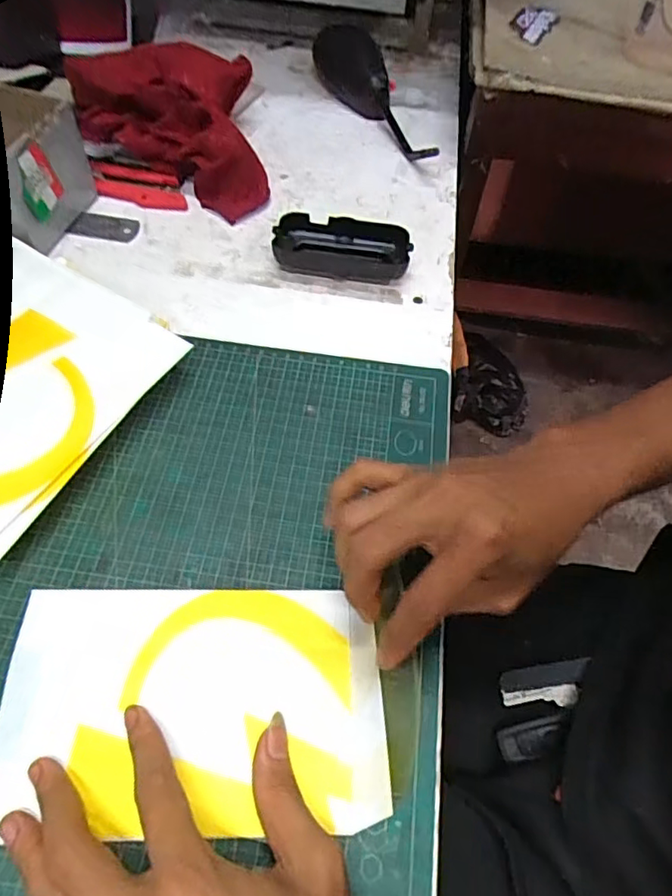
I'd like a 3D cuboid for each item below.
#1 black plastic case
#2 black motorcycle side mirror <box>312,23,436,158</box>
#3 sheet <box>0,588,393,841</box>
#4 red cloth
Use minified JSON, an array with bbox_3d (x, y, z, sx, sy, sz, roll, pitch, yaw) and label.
[{"bbox_3d":[0.004,-0.168,0.480,0.110,0.027,0.051,6,56,1],"label":"black plastic case"},{"bbox_3d":[0.038,-0.371,0.606,0.072,0.038,0.240,-9,57,-10],"label":"black motorcycle side mirror"},{"bbox_3d":[-0.073,0.130,0.291,0.192,0.009,0.112,2,56,-2],"label":"sheet"},{"bbox_3d":[-0.158,-0.304,0.525,0.170,0.072,0.192,-7,57,-8],"label":"red cloth"}]

